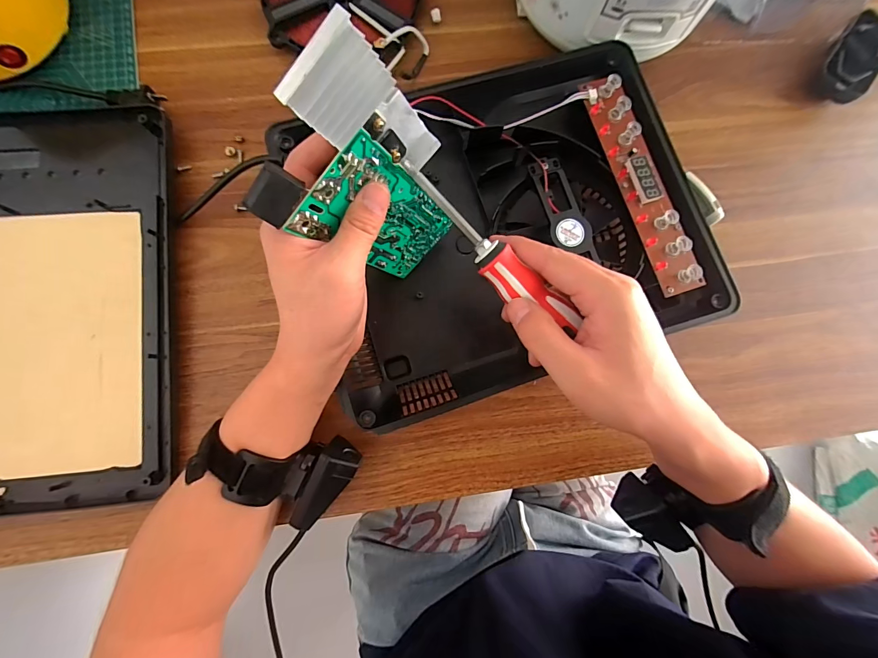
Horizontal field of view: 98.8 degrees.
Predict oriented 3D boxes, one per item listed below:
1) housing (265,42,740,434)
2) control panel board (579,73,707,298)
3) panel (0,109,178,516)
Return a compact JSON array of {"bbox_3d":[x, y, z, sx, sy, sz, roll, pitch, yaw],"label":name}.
[{"bbox_3d":[0.063,-0.100,0.347,0.352,0.055,0.284,-18,84,-6],"label":"housing"},{"bbox_3d":[0.181,-0.132,0.333,0.038,0.019,0.207,-17,83,-6],"label":"control panel board"},{"bbox_3d":[-0.375,-0.023,0.327,0.280,0.022,0.350,-4,82,-5],"label":"panel"}]

